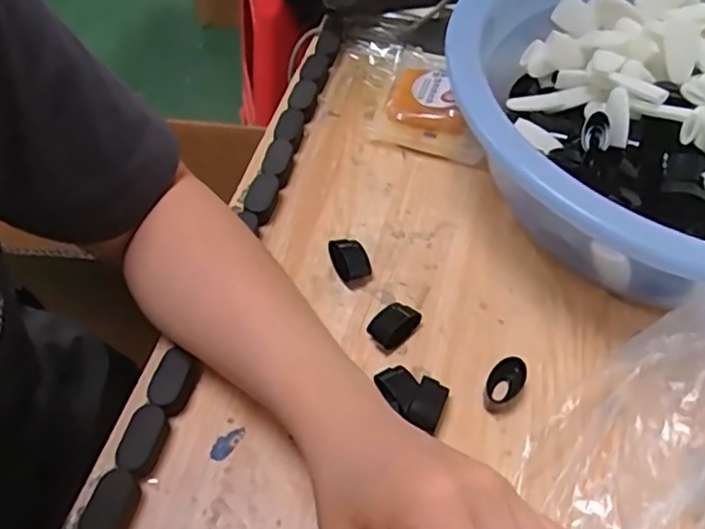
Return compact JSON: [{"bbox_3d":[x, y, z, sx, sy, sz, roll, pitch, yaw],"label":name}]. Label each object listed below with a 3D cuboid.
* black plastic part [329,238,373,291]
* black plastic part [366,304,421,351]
[{"bbox_3d":[-0.001,-0.002,0.423,0.022,0.016,0.033,-19,53,-13],"label":"black plastic part"},{"bbox_3d":[0.027,0.039,0.395,0.031,0.012,0.021,-34,62,-23],"label":"black plastic part"}]

